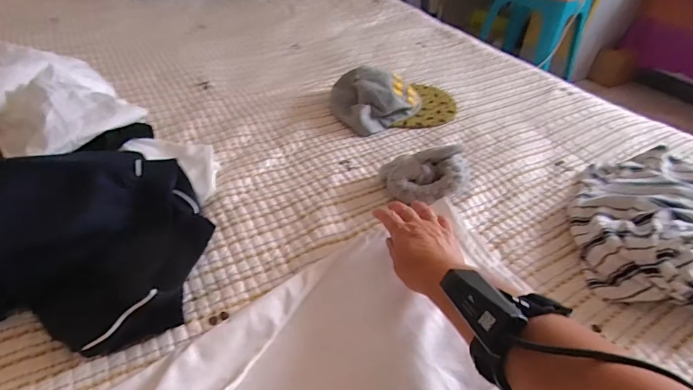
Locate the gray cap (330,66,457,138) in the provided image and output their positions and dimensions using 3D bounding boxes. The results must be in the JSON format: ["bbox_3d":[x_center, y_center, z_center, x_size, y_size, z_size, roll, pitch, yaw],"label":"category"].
[{"bbox_3d":[0.099,-0.191,0.796,0.240,0.061,0.153,-8,41,-15],"label":"gray cap"}]

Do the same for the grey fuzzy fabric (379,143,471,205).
[{"bbox_3d":[0.112,-0.027,0.588,0.120,0.067,0.070,8,39,4],"label":"grey fuzzy fabric"}]

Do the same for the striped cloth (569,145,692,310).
[{"bbox_3d":[0.429,0.025,0.550,0.232,0.080,0.302,10,40,7],"label":"striped cloth"}]

